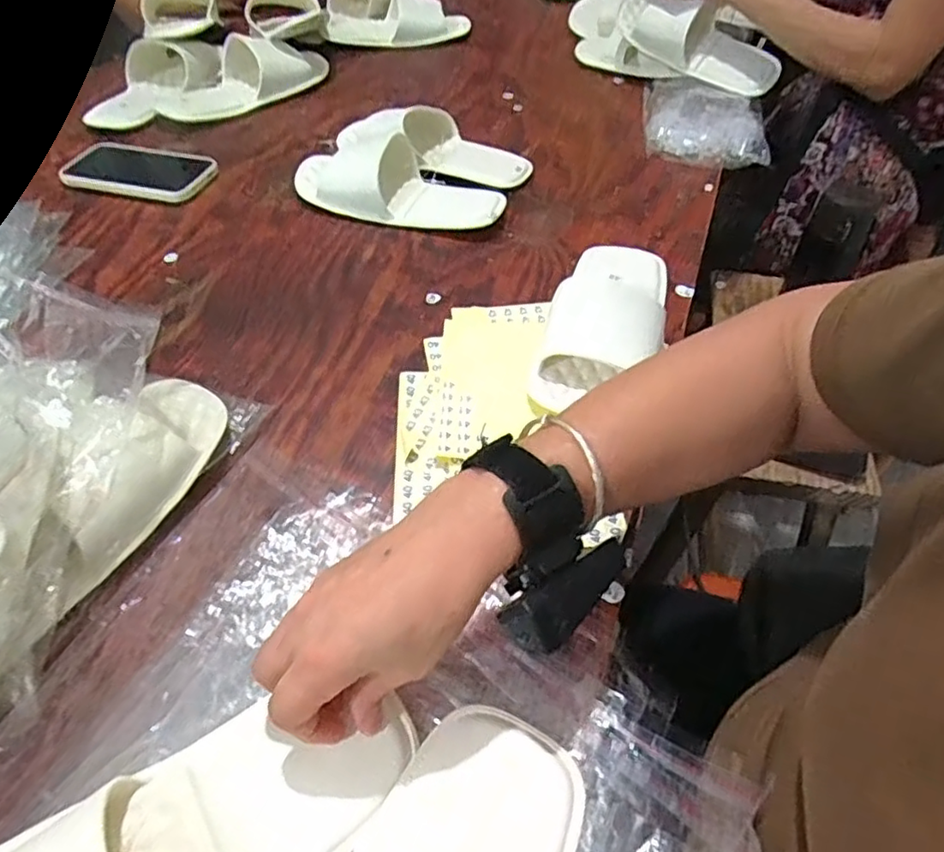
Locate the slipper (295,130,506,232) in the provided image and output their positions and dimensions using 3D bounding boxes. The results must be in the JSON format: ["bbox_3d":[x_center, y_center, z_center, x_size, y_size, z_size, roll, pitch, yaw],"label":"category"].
[{"bbox_3d":[-0.080,-0.258,0.670,0.234,0.050,0.105,21,53,17],"label":"slipper"}]

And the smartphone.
[{"bbox_3d":[-0.378,-0.292,0.726,0.166,0.013,0.093,12,51,10],"label":"smartphone"}]

